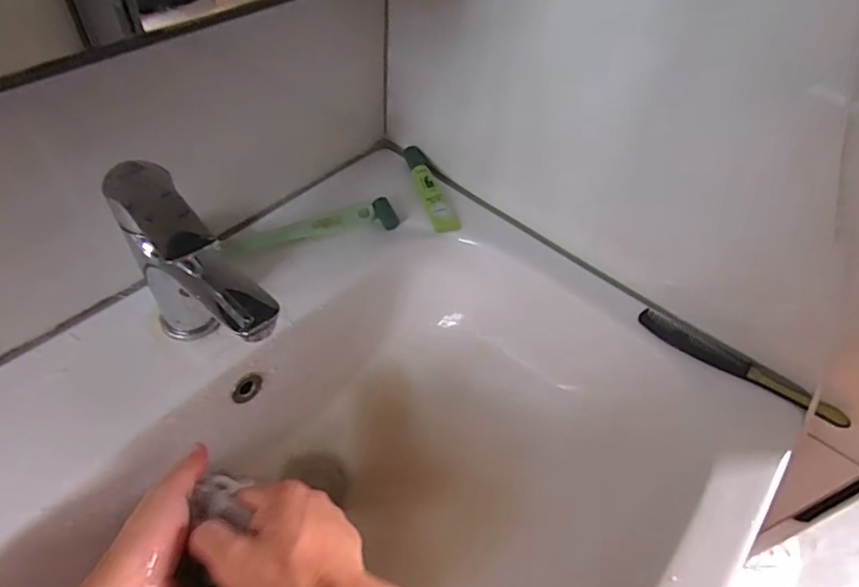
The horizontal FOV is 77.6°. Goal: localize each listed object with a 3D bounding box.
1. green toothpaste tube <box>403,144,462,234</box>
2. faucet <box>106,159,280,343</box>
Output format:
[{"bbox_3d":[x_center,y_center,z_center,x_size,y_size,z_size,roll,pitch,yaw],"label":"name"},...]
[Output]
[{"bbox_3d":[0.001,-0.117,0.582,0.028,0.018,0.124,-12,52,-14],"label":"green toothpaste tube"},{"bbox_3d":[-0.160,0.004,0.379,0.044,0.161,0.143,-35,61,-29],"label":"faucet"}]

